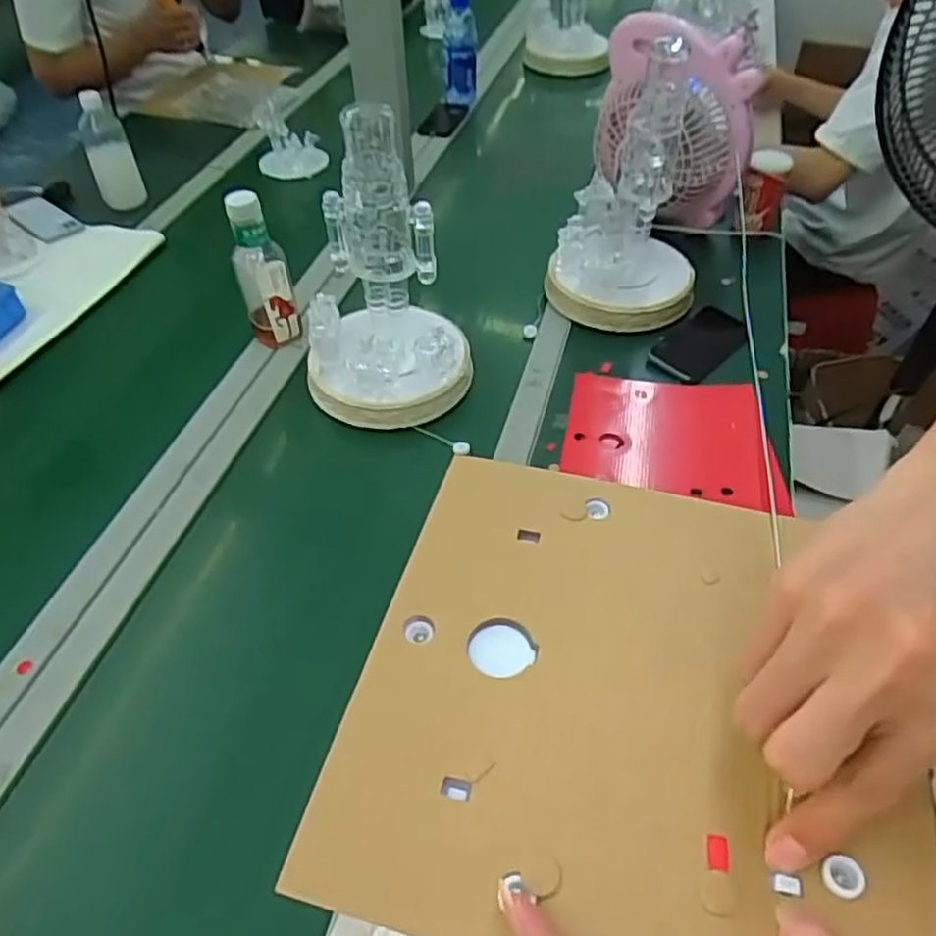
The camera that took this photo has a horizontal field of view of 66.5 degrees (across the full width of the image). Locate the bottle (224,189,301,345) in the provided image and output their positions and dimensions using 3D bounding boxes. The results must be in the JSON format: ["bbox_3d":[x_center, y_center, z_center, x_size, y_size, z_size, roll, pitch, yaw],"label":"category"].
[{"bbox_3d":[-0.274,-0.257,0.960,0.066,0.217,0.065,-19,49,-15],"label":"bottle"}]

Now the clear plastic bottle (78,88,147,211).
[{"bbox_3d":[-0.640,-0.565,1.268,0.075,0.165,0.063,-23,50,-18],"label":"clear plastic bottle"}]

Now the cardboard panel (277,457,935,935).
[{"bbox_3d":[0.065,0.086,0.295,0.210,0.008,0.217,9,47,12],"label":"cardboard panel"}]

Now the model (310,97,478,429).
[{"bbox_3d":[-0.105,-0.239,0.844,0.188,0.324,0.193,-4,47,-1],"label":"model"}]

